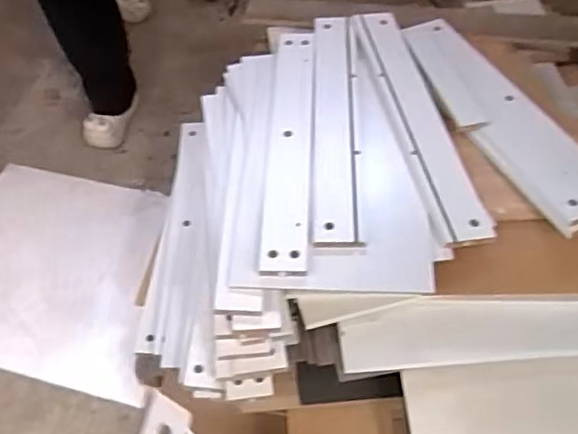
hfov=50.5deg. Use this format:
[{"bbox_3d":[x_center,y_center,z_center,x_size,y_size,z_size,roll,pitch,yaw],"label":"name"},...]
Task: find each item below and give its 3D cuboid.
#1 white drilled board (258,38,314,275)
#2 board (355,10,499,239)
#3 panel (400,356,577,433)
[{"bbox_3d":[0.002,-0.138,1.067,0.074,0.022,0.557,1,52,3],"label":"white drilled board"},{"bbox_3d":[0.225,-0.180,1.067,0.073,0.018,0.546,-9,55,-7],"label":"board"},{"bbox_3d":[0.361,0.277,0.910,0.368,0.014,0.127,-4,67,0],"label":"panel"}]

